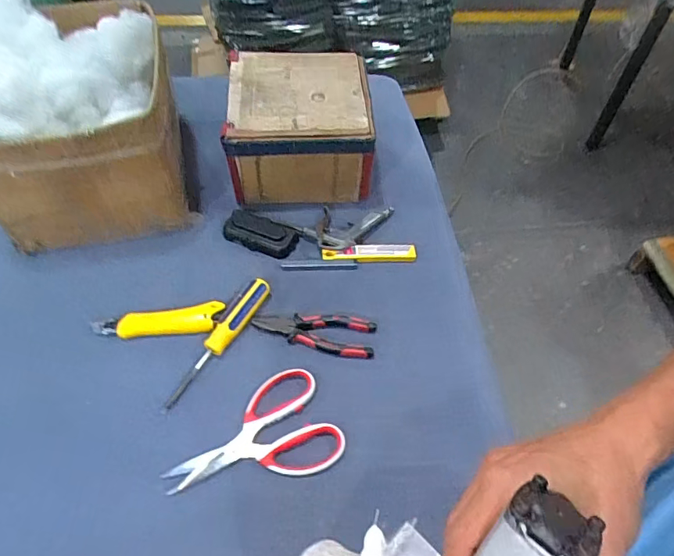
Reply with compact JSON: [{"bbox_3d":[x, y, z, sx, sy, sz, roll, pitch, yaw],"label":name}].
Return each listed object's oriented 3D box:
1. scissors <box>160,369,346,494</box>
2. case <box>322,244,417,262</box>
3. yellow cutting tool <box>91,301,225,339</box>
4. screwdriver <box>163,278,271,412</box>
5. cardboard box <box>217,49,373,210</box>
[{"bbox_3d":[-0.092,0.178,0.513,0.180,0.009,0.115,-21,58,-19],"label":"scissors"},{"bbox_3d":[0.047,-0.037,0.683,0.135,0.016,0.026,-1,54,-6],"label":"case"},{"bbox_3d":[-0.227,0.053,0.599,0.157,0.012,0.038,-3,54,-7],"label":"yellow cutting tool"},{"bbox_3d":[-0.145,0.075,0.582,0.031,0.025,0.192,24,55,13],"label":"screwdriver"},{"bbox_3d":[-0.059,-0.233,0.742,0.210,0.139,0.212,-2,54,-7],"label":"cardboard box"}]

